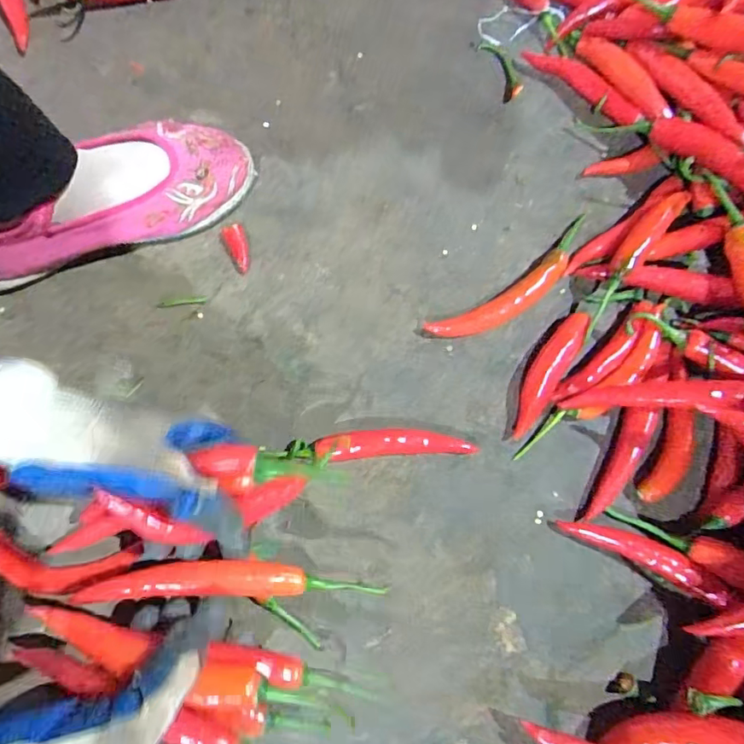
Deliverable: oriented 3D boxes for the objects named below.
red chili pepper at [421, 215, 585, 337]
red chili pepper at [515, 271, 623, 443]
[{"bbox_3d":[0.111,-0.065,0.398,0.154,0.016,0.034,-35,78,-7],"label":"red chili pepper"},{"bbox_3d":[0.136,-0.013,0.382,0.025,0.023,0.131,34,79,9],"label":"red chili pepper"}]

